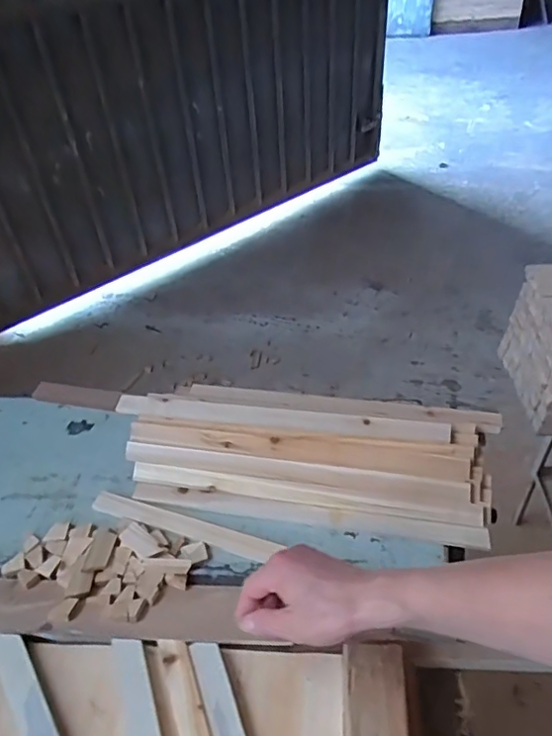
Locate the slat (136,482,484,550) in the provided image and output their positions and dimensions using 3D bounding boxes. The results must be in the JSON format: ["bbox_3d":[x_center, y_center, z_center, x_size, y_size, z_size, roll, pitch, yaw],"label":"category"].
[{"bbox_3d":[0.033,0.184,0.707,0.445,0.005,0.023,5,72,11],"label":"slat"}]

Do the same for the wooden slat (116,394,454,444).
[{"bbox_3d":[0.000,0.064,0.750,0.446,0.022,0.032,5,45,12],"label":"wooden slat"}]

